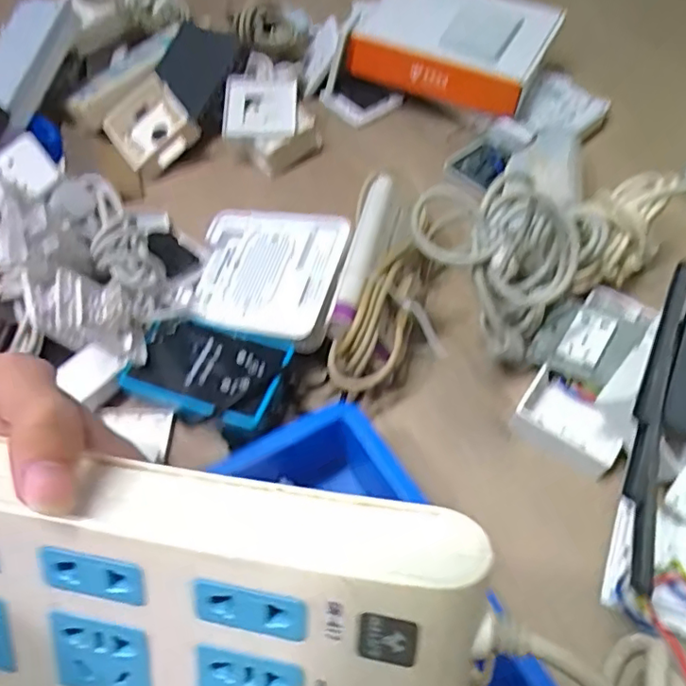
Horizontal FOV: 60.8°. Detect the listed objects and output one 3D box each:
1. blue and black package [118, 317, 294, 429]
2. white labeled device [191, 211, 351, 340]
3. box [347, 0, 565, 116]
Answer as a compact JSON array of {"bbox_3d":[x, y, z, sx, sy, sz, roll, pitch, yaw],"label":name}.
[{"bbox_3d":[-0.120,0.024,0.520,0.131,0.029,0.084,16,57,12],"label":"blue and black package"},{"bbox_3d":[-0.075,-0.068,0.568,0.163,0.024,0.135,7,66,28],"label":"white labeled device"},{"bbox_3d":[0.145,-0.398,0.769,0.234,0.052,0.193,23,59,16],"label":"box"}]

